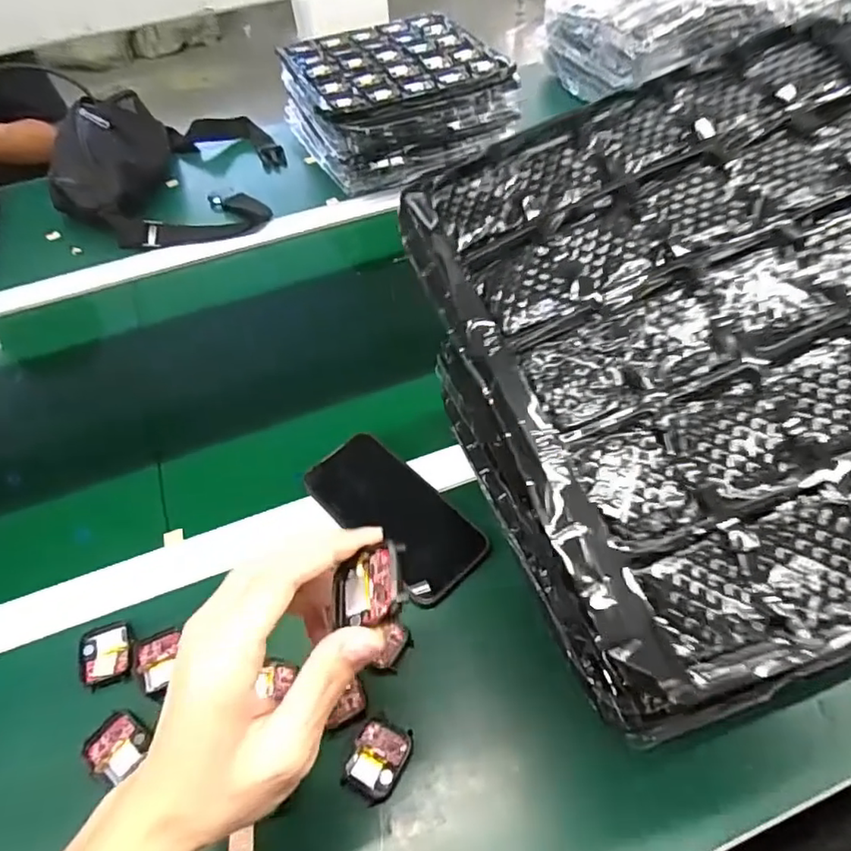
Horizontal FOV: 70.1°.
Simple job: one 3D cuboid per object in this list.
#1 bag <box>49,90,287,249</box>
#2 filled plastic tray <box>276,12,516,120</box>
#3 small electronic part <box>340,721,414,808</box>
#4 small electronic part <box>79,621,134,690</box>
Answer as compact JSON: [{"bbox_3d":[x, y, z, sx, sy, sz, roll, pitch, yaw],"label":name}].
[{"bbox_3d":[-0.363,-0.382,0.870,0.304,0.131,0.319,-13,51,-6],"label":"bag"},{"bbox_3d":[-0.058,-0.524,0.862,0.262,0.019,0.295,-20,52,-11],"label":"filled plastic tray"},{"bbox_3d":[-0.031,0.222,0.401,0.035,0.007,0.045,15,54,16],"label":"small electronic part"},{"bbox_3d":[-0.239,0.172,0.455,0.037,0.015,0.042,-15,51,-7],"label":"small electronic part"}]

